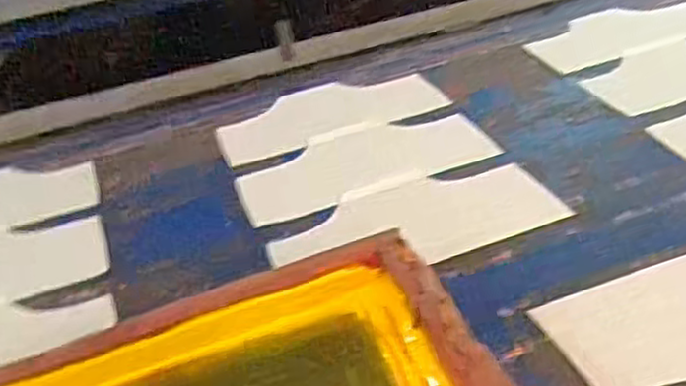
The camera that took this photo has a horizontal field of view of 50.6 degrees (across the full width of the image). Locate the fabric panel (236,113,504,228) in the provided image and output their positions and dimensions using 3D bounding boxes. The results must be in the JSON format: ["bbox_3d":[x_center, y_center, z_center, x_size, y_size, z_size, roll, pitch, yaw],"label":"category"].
[{"bbox_3d":[0.024,-0.045,0.948,0.323,0.007,0.164,-18,36,-14],"label":"fabric panel"}]

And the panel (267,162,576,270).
[{"bbox_3d":[0.080,0.030,0.832,0.321,0.010,0.159,-18,39,-16],"label":"panel"}]

